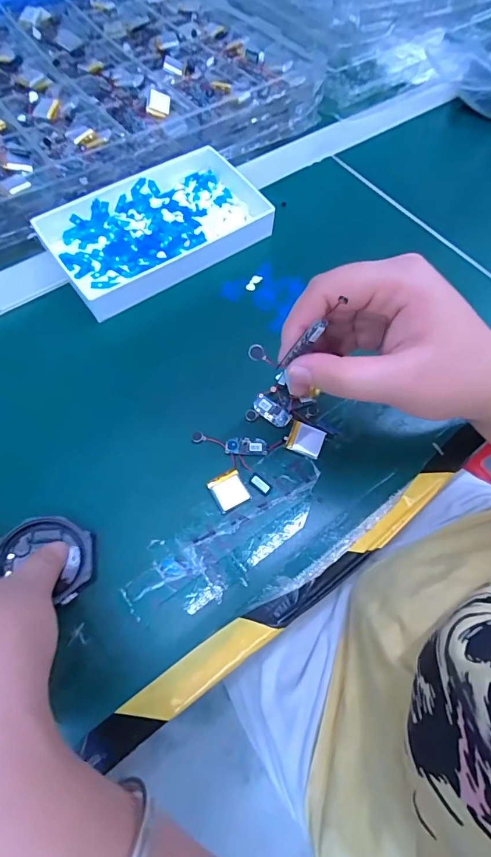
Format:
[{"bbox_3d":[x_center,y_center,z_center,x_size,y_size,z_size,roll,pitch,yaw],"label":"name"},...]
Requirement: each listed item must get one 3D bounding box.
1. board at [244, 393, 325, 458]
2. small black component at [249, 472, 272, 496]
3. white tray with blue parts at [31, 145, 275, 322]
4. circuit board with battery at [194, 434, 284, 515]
[{"bbox_3d":[0.028,-0.001,0.280,0.056,0.008,0.022,30,66,14],"label":"board"},{"bbox_3d":[0.010,0.035,0.262,0.016,0.005,0.008,39,68,17],"label":"small black component"},{"bbox_3d":[-0.071,-0.170,0.342,0.175,0.028,0.107,-32,68,-16],"label":"white tray with blue parts"},{"bbox_3d":[-0.008,0.028,0.266,0.058,0.004,0.052,5,63,2],"label":"circuit board with battery"}]

